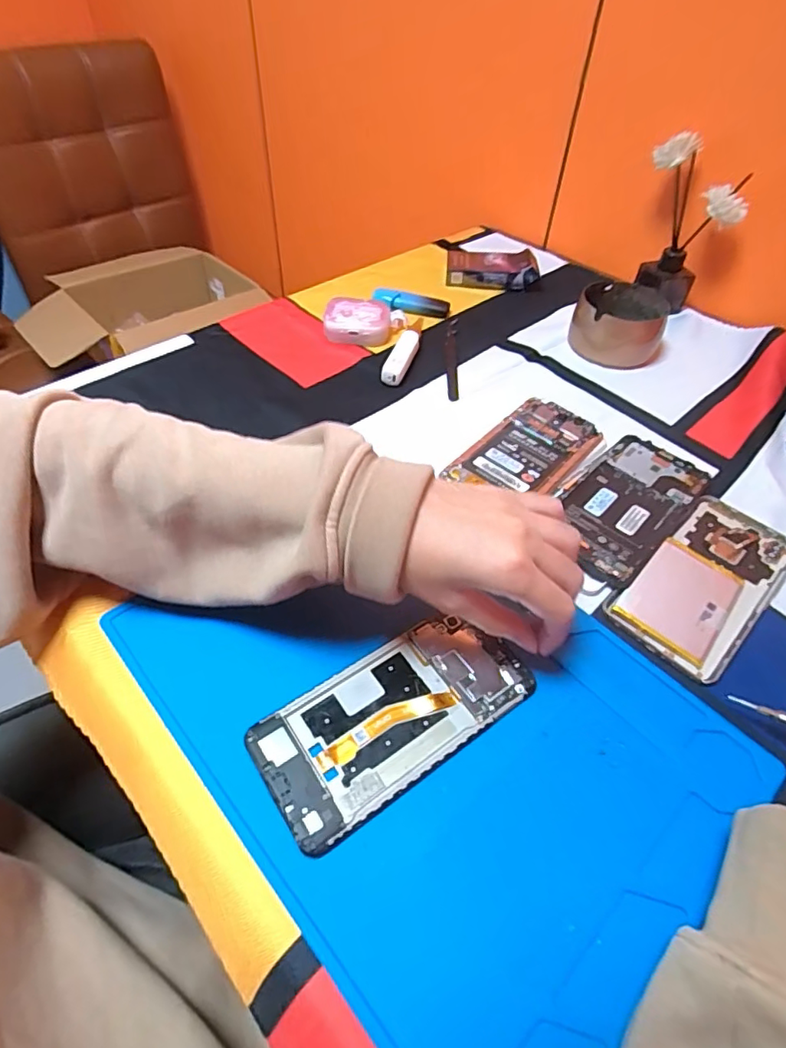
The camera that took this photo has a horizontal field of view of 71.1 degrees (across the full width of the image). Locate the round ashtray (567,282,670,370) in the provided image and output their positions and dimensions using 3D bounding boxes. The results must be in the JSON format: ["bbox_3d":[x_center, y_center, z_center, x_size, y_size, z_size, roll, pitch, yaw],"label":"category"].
[{"bbox_3d":[0.225,-0.203,0.552,0.085,0.050,0.088,2,48,-2],"label":"round ashtray"}]

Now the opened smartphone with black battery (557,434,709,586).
[{"bbox_3d":[0.170,-0.014,0.404,0.071,0.012,0.142,37,56,26],"label":"opened smartphone with black battery"}]

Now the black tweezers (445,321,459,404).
[{"bbox_3d":[0.057,-0.167,0.534,0.013,0.012,0.137,4,48,1],"label":"black tweezers"}]

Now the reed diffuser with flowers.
[{"bbox_3d":[0.301,-0.300,0.571,0.053,0.154,0.094,-16,51,-17],"label":"reed diffuser with flowers"}]

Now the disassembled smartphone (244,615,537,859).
[{"bbox_3d":[0.002,0.101,0.296,0.147,0.007,0.068,-25,54,-23],"label":"disassembled smartphone"}]

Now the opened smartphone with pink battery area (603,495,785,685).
[{"bbox_3d":[0.212,0.034,0.367,0.152,0.012,0.071,-34,58,-29],"label":"opened smartphone with pink battery area"}]

